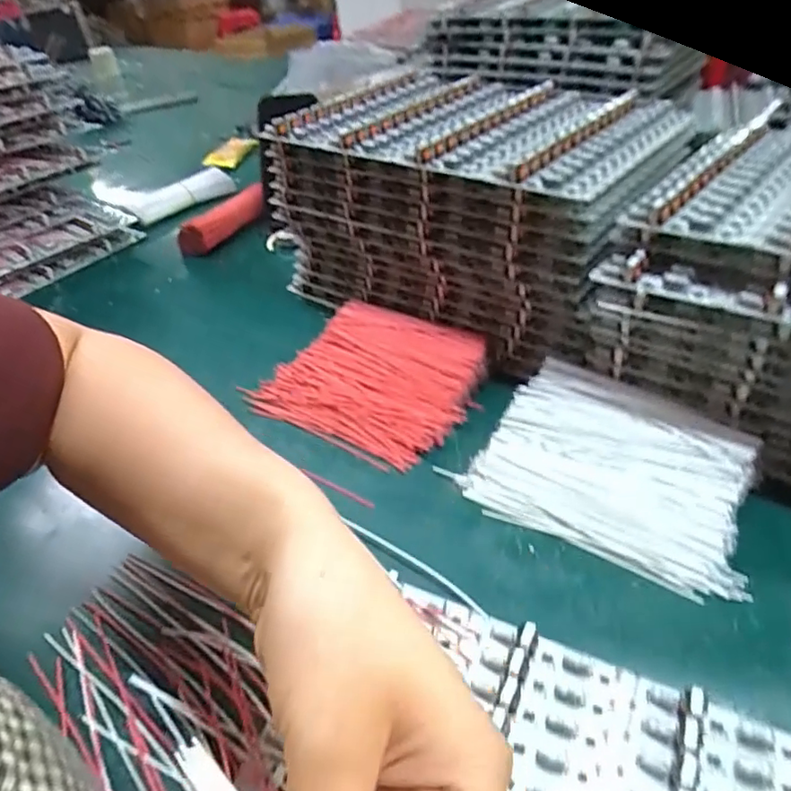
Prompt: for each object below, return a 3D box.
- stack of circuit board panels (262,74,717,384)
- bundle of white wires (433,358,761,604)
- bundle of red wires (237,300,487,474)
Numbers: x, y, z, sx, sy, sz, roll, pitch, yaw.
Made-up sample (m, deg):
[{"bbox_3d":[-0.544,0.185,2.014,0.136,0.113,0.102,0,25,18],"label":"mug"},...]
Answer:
[{"bbox_3d":[0.069,-0.167,0.516,0.291,0.155,0.202,27,50,34],"label":"stack of circuit board panels"},{"bbox_3d":[0.135,0.043,0.363,0.156,0.028,0.117,23,47,31],"label":"bundle of white wires"},{"bbox_3d":[-0.018,-0.019,0.466,0.162,0.020,0.138,20,46,28],"label":"bundle of red wires"}]

